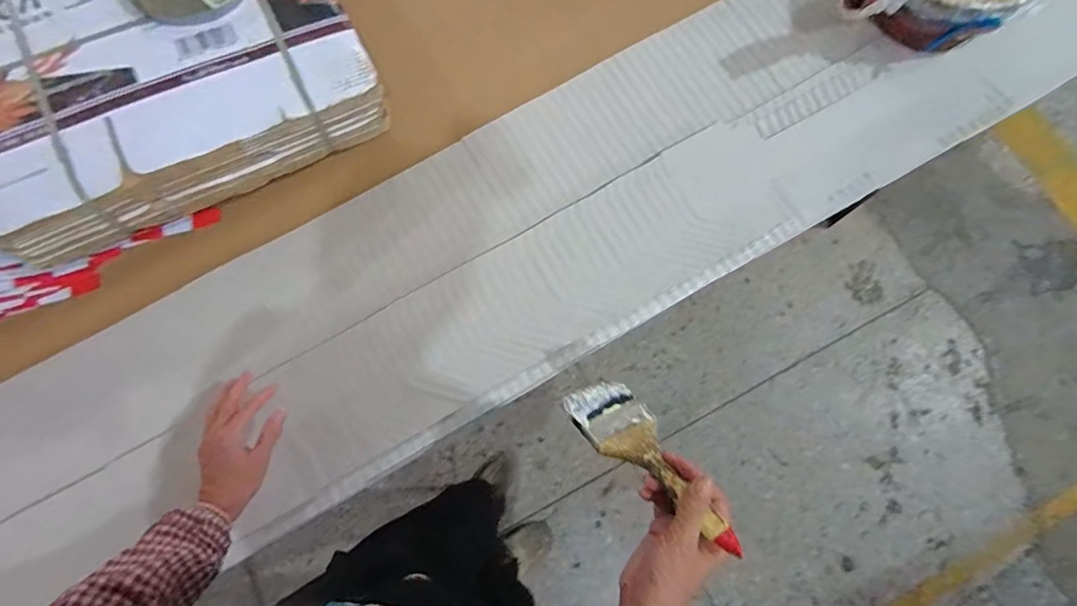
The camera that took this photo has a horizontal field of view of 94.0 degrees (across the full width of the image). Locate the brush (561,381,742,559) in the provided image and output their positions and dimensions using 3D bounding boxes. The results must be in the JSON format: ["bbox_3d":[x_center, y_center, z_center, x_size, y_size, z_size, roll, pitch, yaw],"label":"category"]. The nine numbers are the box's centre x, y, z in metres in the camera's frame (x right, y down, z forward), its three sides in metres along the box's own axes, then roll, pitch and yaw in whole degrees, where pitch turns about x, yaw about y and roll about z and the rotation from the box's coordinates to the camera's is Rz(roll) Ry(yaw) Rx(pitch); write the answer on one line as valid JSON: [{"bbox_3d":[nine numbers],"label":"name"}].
[{"bbox_3d":[0.105,0.140,0.456,0.072,0.012,0.190,-21,44,-29],"label":"brush"}]

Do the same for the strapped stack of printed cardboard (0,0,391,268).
[{"bbox_3d":[-0.541,-0.351,0.726,0.519,0.128,0.442,-28,77,-4],"label":"strapped stack of printed cardboard"}]

